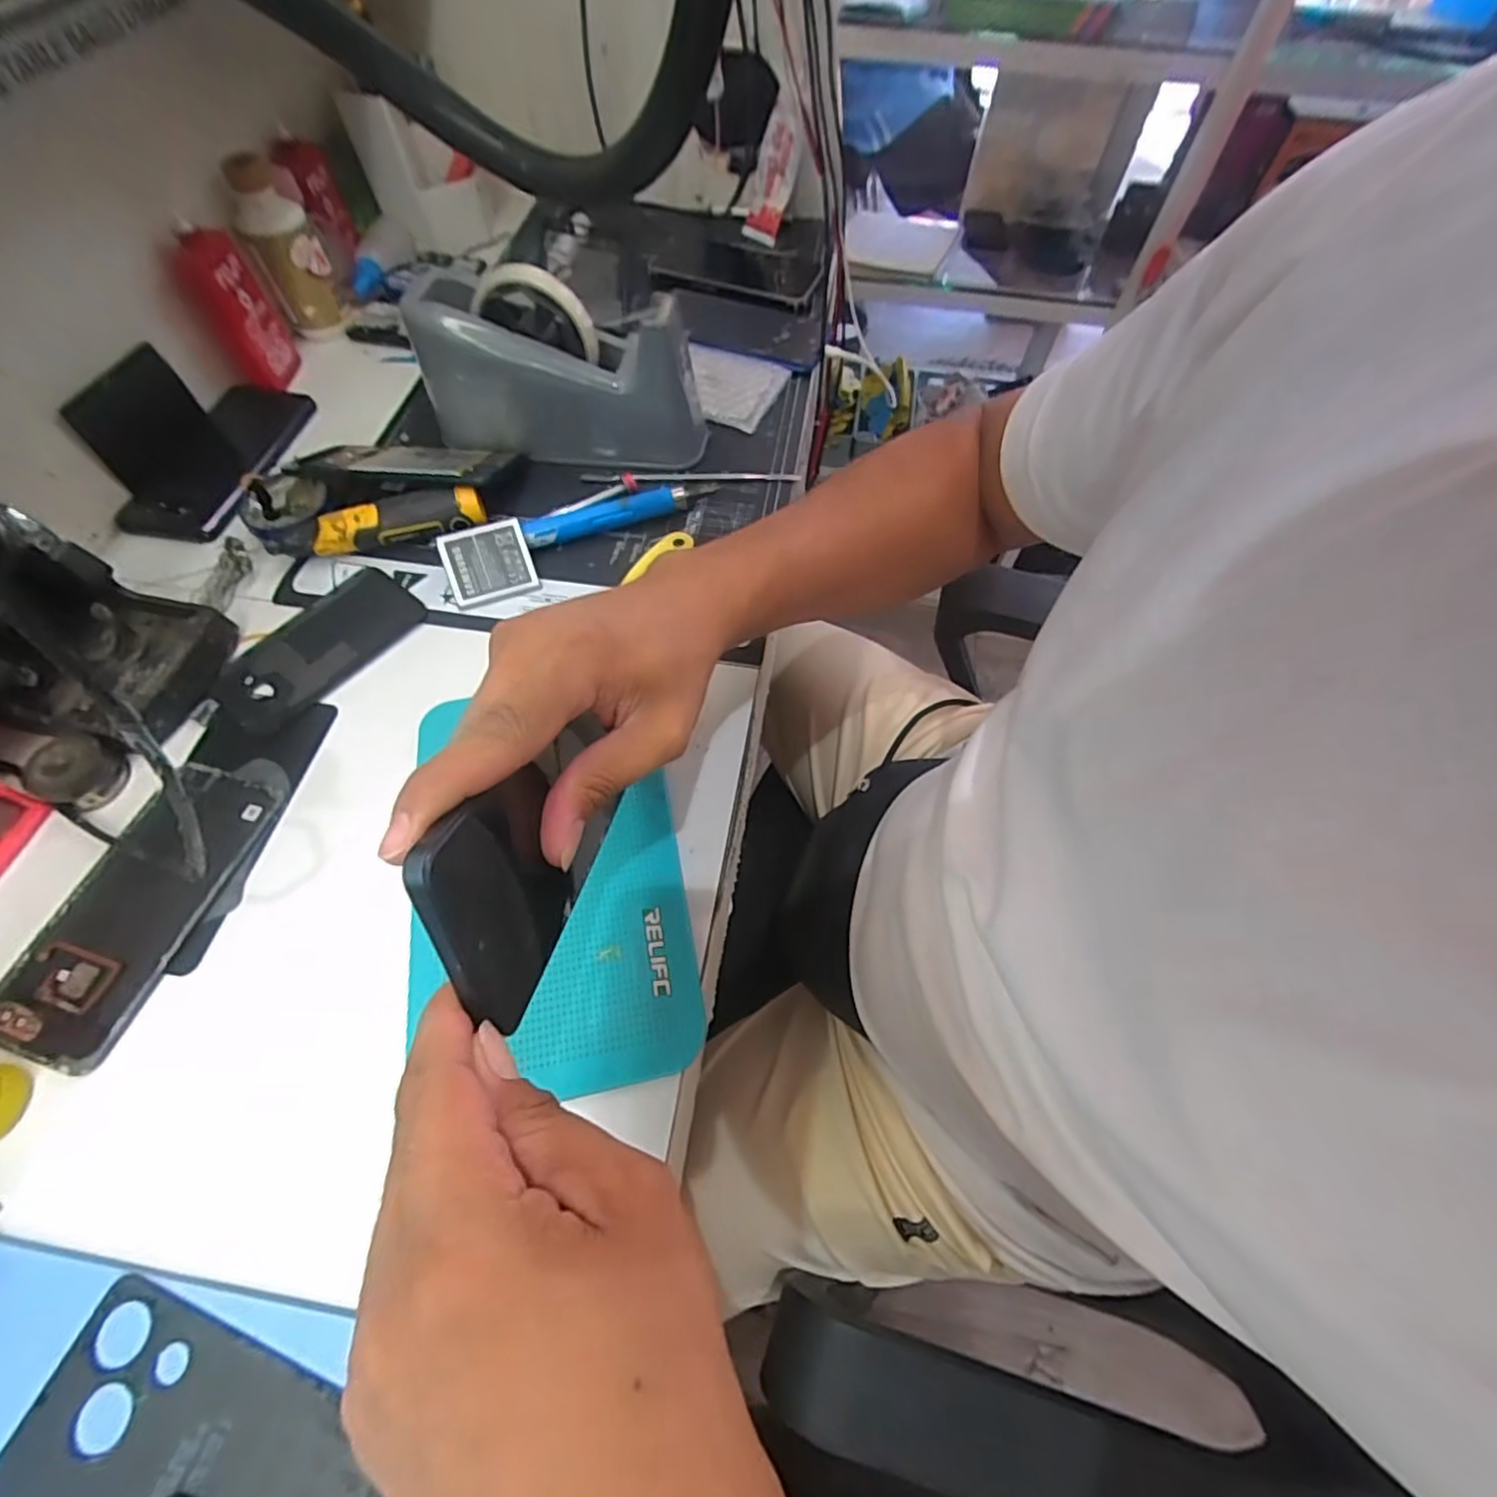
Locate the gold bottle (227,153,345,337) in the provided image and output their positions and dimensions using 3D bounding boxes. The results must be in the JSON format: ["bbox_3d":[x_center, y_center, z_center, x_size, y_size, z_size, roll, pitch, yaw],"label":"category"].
[{"bbox_3d":[-0.388,-0.422,0.533,0.056,0.114,0.056,-26,65,-14],"label":"gold bottle"}]

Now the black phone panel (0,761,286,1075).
[{"bbox_3d":[-0.319,0.079,0.330,0.069,0.008,0.153,15,62,7],"label":"black phone panel"}]

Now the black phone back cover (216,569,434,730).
[{"bbox_3d":[-0.278,-0.067,0.410,0.062,0.008,0.127,38,67,18],"label":"black phone back cover"}]

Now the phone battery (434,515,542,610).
[{"bbox_3d":[-0.178,-0.127,0.430,0.056,0.006,0.052,-19,91,-11],"label":"phone battery"}]

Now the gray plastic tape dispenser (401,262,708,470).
[{"bbox_3d":[-0.134,-0.276,0.465,0.197,0.106,0.062,5,61,2],"label":"gray plastic tape dispenser"}]

